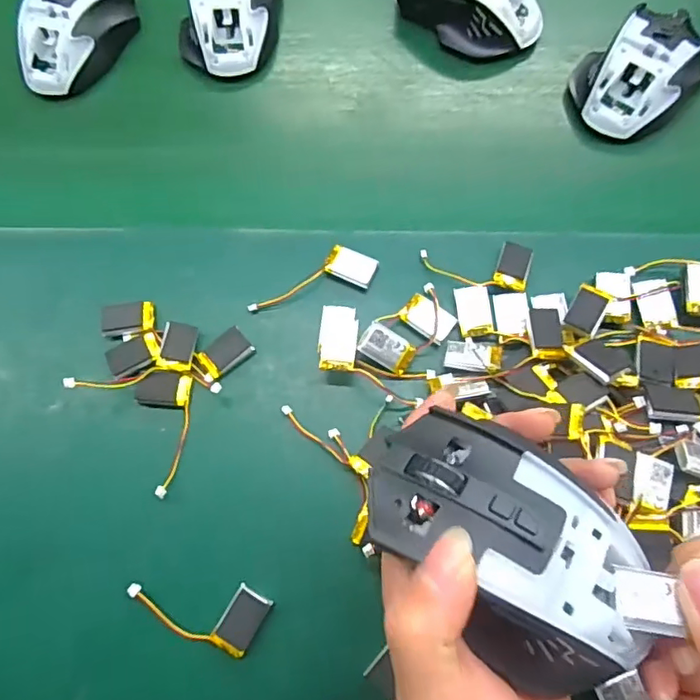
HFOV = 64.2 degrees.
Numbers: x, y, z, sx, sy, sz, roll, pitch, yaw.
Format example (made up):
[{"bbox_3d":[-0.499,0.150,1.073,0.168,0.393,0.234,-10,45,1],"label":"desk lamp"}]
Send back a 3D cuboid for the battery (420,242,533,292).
[{"bbox_3d":[0.079,-0.056,0.352,0.067,0.007,0.032,8,70,10],"label":"battery"}]

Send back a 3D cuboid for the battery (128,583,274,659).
[{"bbox_3d":[-0.081,0.136,0.298,0.073,0.007,0.033,16,71,13],"label":"battery"}]

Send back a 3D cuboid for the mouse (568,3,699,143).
[{"bbox_3d":[0.206,-0.198,0.394,0.104,0.035,0.073,-43,73,-11],"label":"mouse"}]

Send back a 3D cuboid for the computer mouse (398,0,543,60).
[{"bbox_3d":[0.089,-0.268,0.425,0.118,0.036,0.062,33,76,15],"label":"computer mouse"}]

